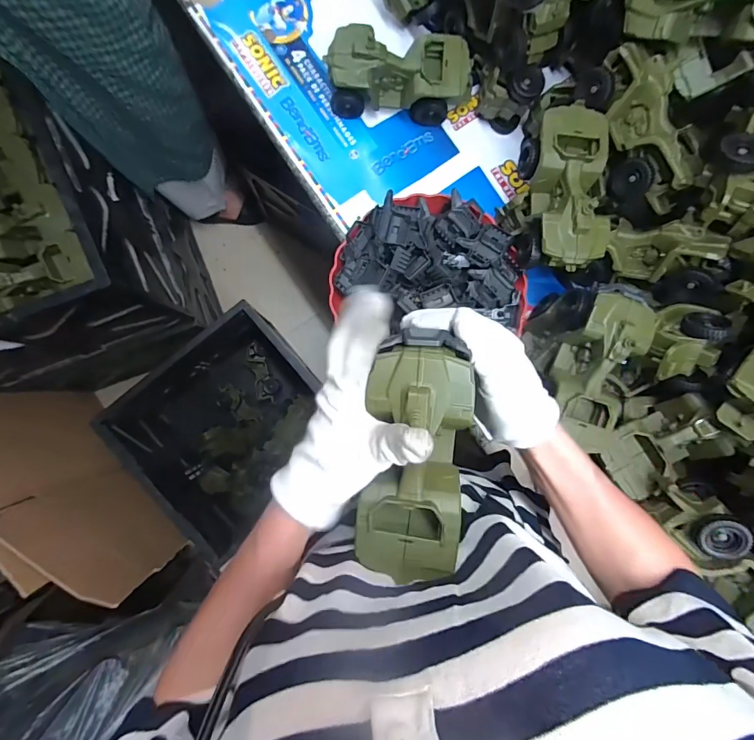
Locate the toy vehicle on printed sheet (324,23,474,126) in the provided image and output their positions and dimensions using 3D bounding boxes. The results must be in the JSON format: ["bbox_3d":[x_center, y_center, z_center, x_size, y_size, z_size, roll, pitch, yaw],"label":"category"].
[{"bbox_3d":[0.031,-0.382,0.524,0.187,0.079,0.081,5,87,-5],"label":"toy vehicle on printed sheet"}]

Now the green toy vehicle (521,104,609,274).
[{"bbox_3d":[0.225,-0.206,0.462,0.091,0.067,0.178,-3,88,-5],"label":"green toy vehicle"}]

